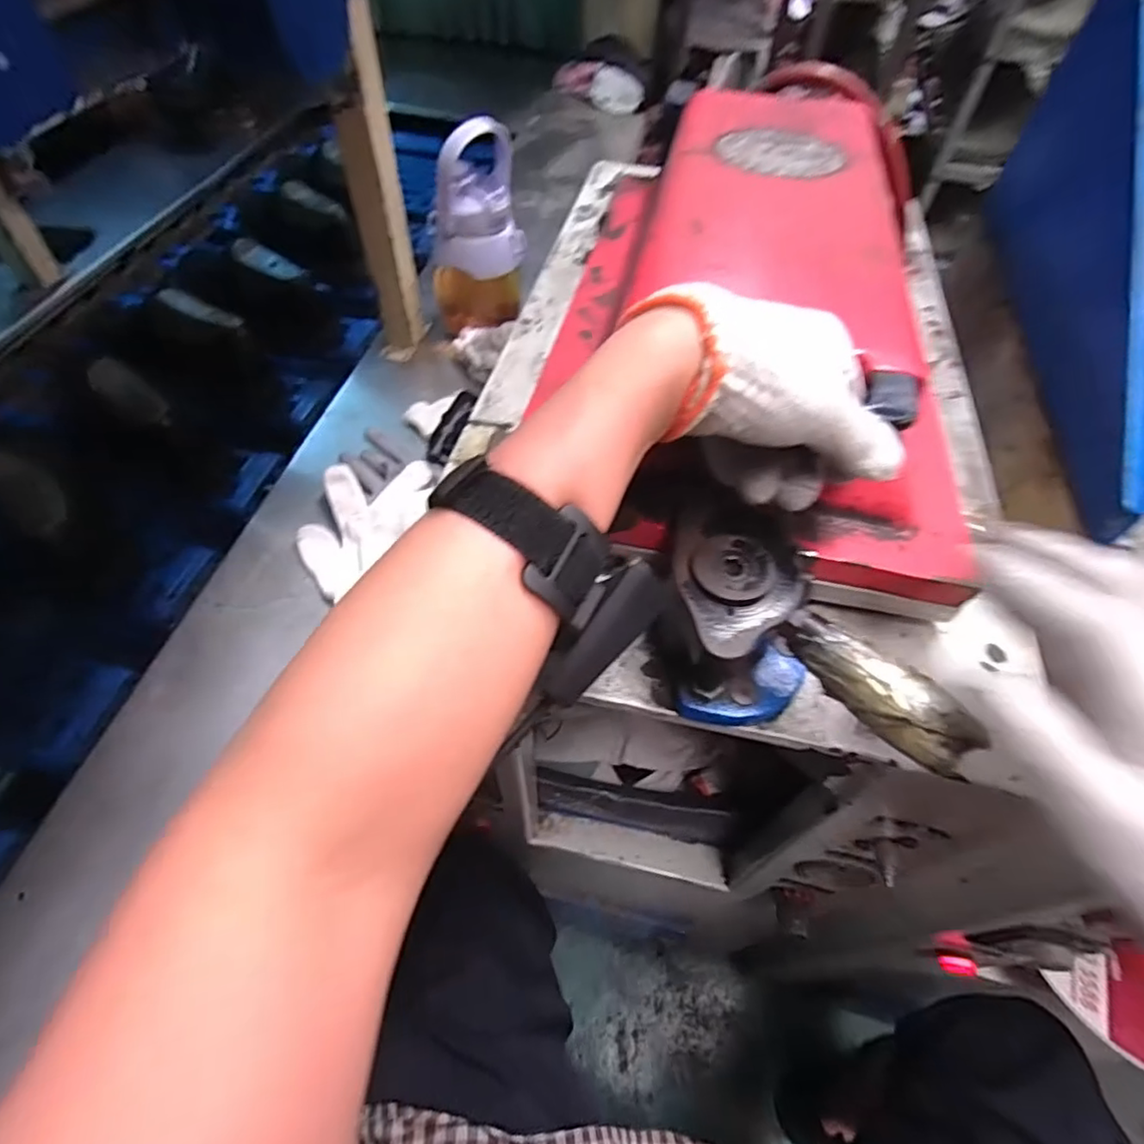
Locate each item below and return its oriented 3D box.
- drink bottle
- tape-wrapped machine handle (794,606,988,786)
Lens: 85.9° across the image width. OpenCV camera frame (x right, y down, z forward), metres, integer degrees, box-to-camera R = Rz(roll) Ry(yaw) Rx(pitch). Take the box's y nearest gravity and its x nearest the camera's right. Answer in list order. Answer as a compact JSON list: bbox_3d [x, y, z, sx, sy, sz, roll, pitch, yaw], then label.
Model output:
[{"bbox_3d":[-0.112,-0.394,0.718,0.105,0.205,0.074,-10,55,-8],"label":"drink bottle"},{"bbox_3d":[0.140,0.052,0.283,0.027,0.022,0.091,-35,62,-23],"label":"tape-wrapped machine handle"}]

